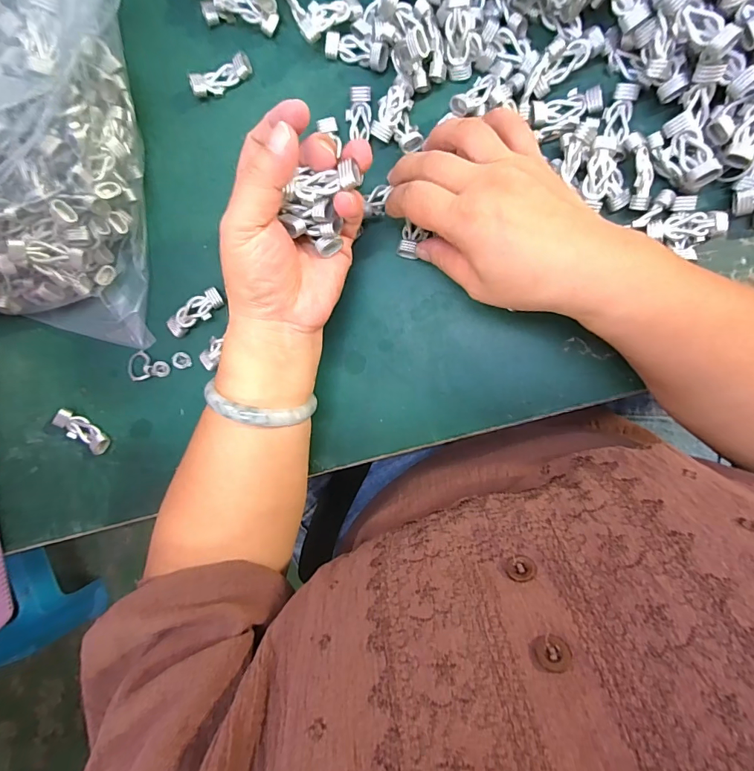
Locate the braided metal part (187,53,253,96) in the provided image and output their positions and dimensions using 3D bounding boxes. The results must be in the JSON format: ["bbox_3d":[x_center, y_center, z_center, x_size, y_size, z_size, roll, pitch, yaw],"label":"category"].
[{"bbox_3d":[-0.111,-0.221,0.303,0.044,0.013,0.015,-18,91,8],"label":"braided metal part"}]

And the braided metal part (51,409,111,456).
[{"bbox_3d":[-0.232,0.037,0.332,0.043,0.015,0.017,38,97,4],"label":"braided metal part"}]

